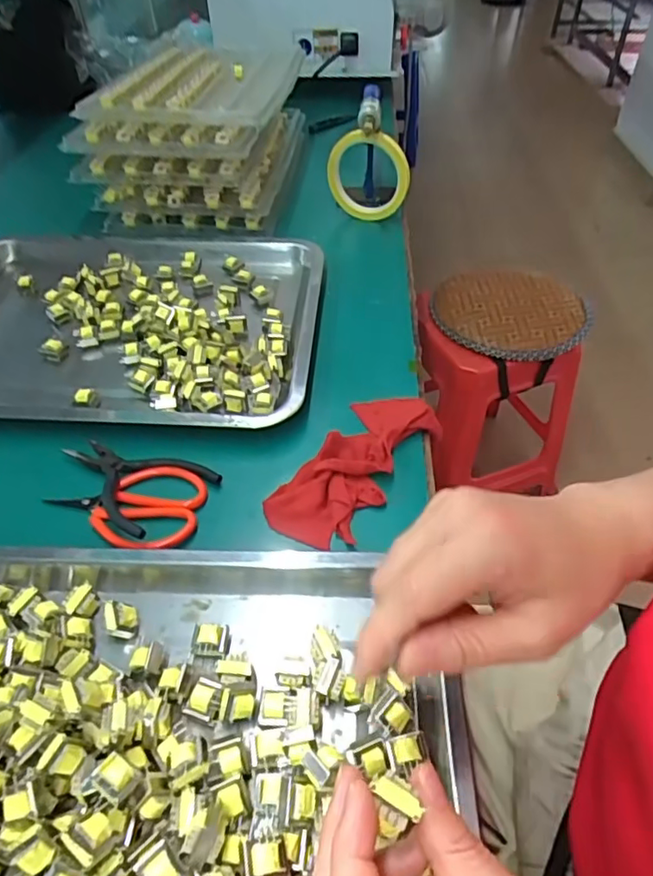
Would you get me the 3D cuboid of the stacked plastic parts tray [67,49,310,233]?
[{"bbox_3d":[-0.165,-0.406,0.741,0.233,0.134,0.296,2,46,3],"label":"stacked plastic parts tray"}]

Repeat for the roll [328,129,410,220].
[{"bbox_3d":[0.047,-0.309,0.671,0.101,0.117,0.031,43,59,-7],"label":"roll"}]

